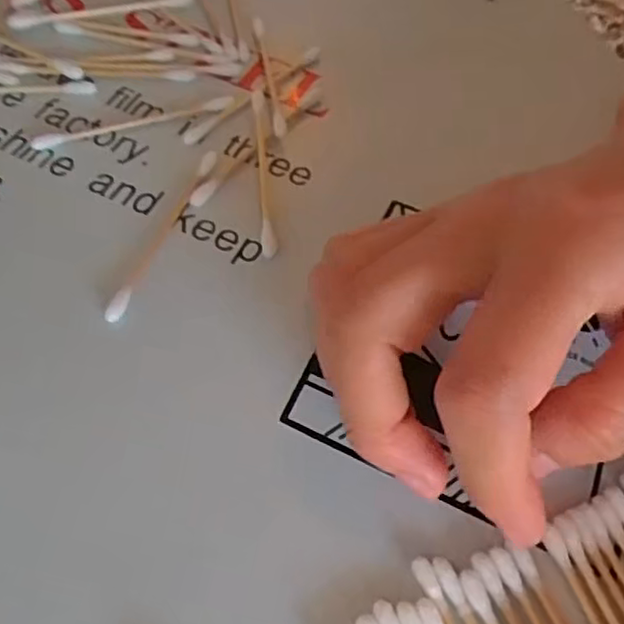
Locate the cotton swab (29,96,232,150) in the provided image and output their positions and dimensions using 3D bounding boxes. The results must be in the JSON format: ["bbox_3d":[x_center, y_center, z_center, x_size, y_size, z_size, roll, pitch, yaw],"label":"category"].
[{"bbox_3d":[-0.063,-0.068,0.231,0.071,0.004,0.006,-15,60,-13],"label":"cotton swab"}]

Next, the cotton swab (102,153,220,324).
[{"bbox_3d":[-0.046,-0.026,0.206,0.006,0.004,0.072,18,58,7],"label":"cotton swab"}]

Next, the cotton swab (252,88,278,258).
[{"bbox_3d":[-0.017,-0.052,0.224,0.005,0.006,0.078,-3,58,-6],"label":"cotton swab"}]

